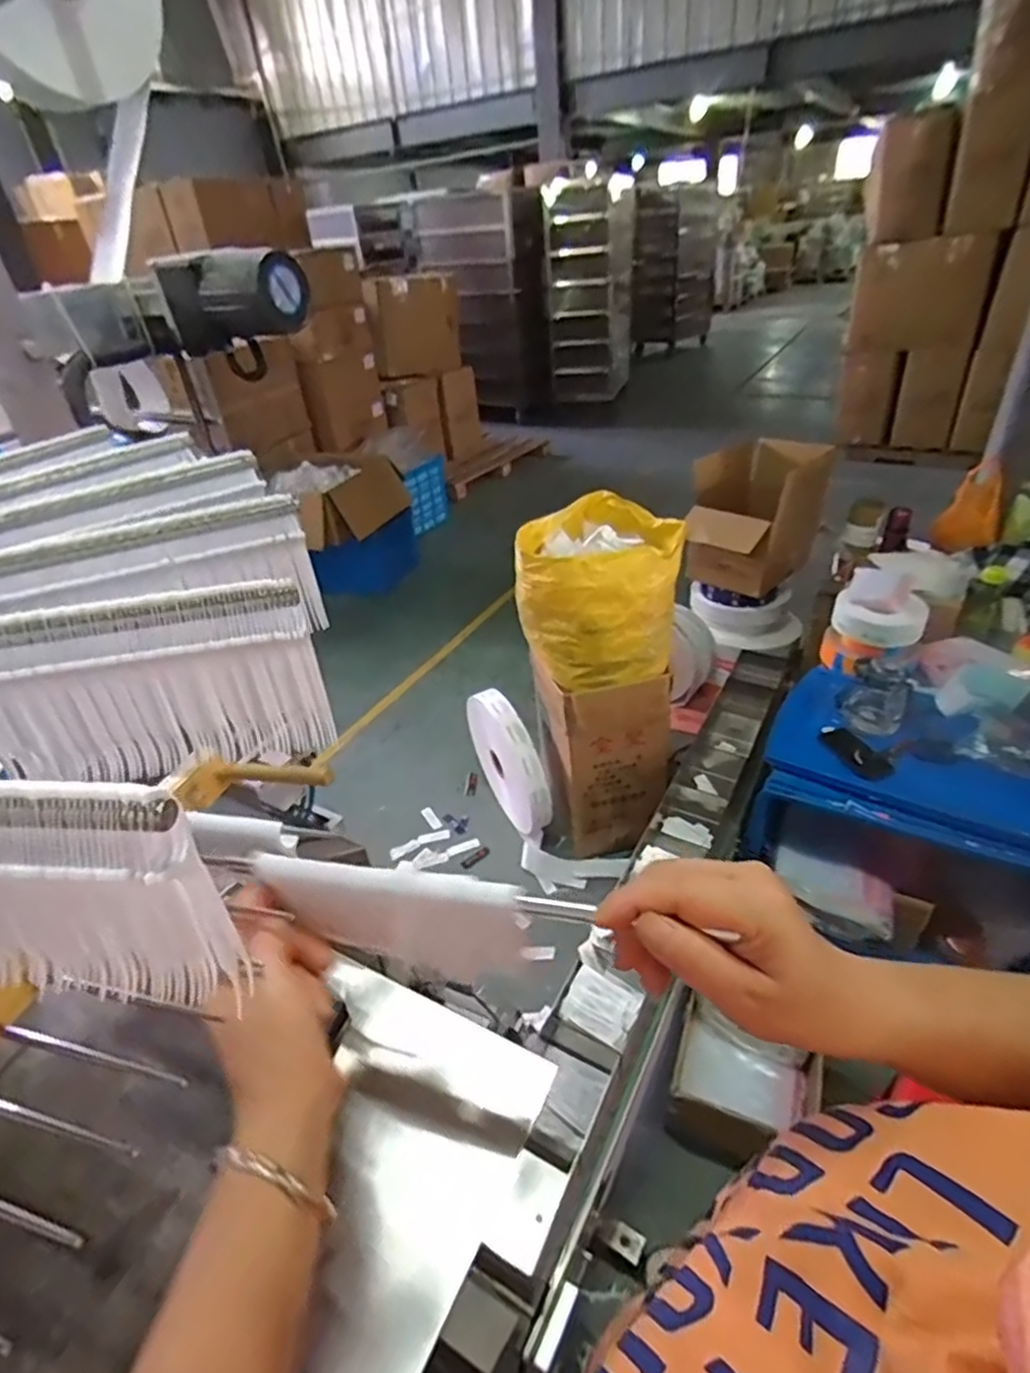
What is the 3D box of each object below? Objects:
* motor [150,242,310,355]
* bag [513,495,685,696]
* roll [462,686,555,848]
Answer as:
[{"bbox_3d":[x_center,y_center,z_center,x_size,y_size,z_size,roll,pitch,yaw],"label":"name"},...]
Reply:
[{"bbox_3d":[-0.266,-0.369,0.623,0.135,0.075,0.075,18,42,30],"label":"motor"},{"bbox_3d":[0.198,-0.243,1.556,0.371,0.292,0.416,-3,36,4],"label":"bag"},{"bbox_3d":[-0.023,0.217,1.821,0.057,0.414,0.360,-23,39,-22],"label":"roll"}]

